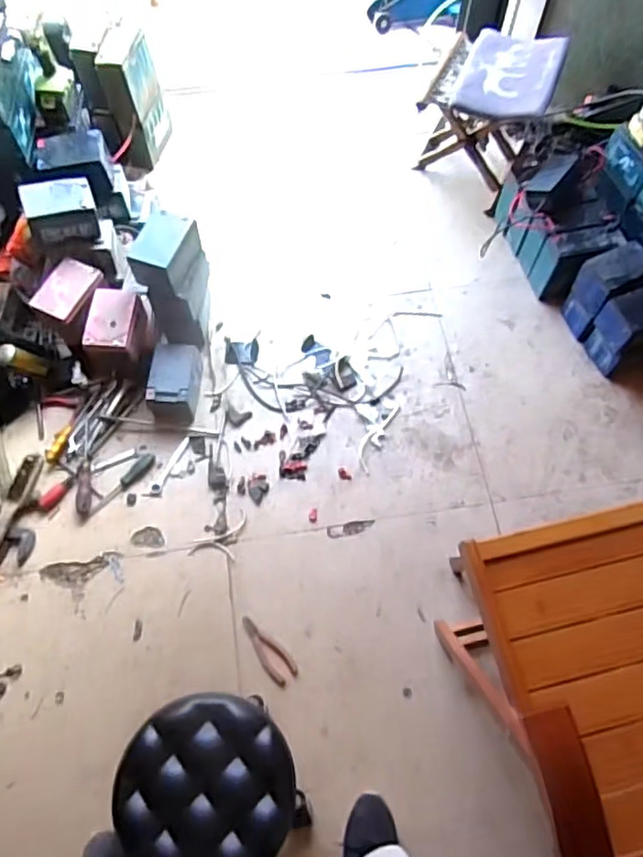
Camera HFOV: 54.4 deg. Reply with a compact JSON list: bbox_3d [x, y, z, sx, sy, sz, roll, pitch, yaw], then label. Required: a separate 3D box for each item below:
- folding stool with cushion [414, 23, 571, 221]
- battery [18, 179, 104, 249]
[{"bbox_3d":[0.446,-0.858,1.702,0.303,0.333,0.357,23,67,10],"label":"folding stool with cushion"},{"bbox_3d":[-0.601,-0.503,1.453,0.158,0.108,0.104,-13,66,-6],"label":"battery"}]

